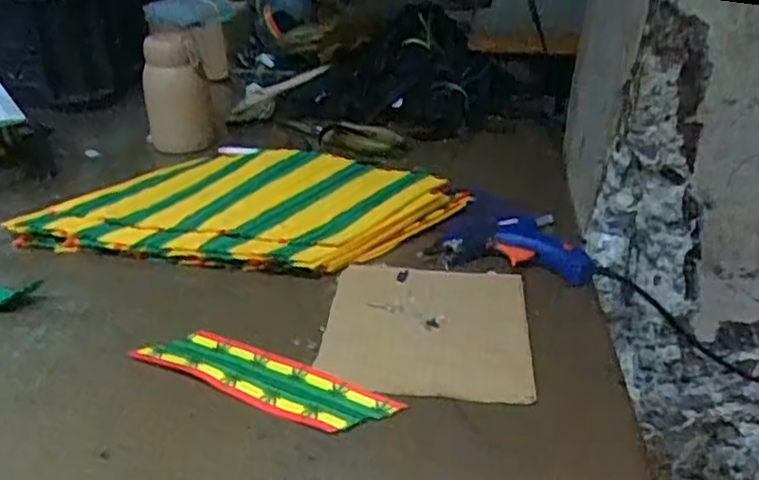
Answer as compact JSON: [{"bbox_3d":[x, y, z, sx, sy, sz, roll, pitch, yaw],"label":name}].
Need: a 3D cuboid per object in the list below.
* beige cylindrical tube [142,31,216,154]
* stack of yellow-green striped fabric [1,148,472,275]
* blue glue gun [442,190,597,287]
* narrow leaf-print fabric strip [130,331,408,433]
[{"bbox_3d":[-0.250,-0.180,0.832,0.075,0.139,0.074,-10,31,-17],"label":"beige cylindrical tube"},{"bbox_3d":[-0.129,-0.034,0.660,0.408,0.049,0.173,5,30,9],"label":"stack of yellow-green striped fabric"},{"bbox_3d":[0.129,-0.005,0.634,0.131,0.027,0.127,8,30,13],"label":"blue glue gun"},{"bbox_3d":[-0.081,0.095,0.467,0.184,0.009,0.044,13,32,22],"label":"narrow leaf-print fabric strip"}]

